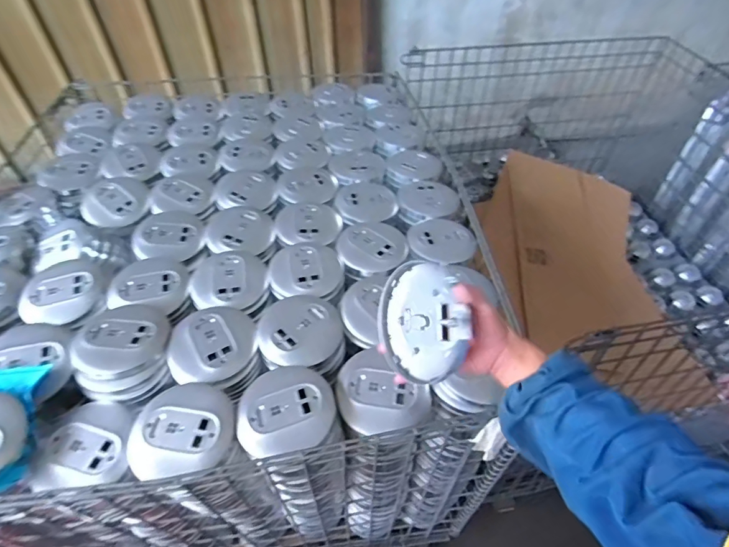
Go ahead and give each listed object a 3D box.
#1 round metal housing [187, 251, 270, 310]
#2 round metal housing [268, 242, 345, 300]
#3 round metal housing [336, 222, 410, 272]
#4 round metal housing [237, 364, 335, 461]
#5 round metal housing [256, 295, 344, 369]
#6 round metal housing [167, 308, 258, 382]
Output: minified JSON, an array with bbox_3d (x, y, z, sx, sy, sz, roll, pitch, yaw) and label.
[{"bbox_3d":[-0.250,0.012,0.774,0.133,0.029,0.123,0,47,0],"label":"round metal housing"},{"bbox_3d":[-0.110,-0.007,0.787,0.133,0.030,0.122,0,47,0],"label":"round metal housing"},{"bbox_3d":[0.016,-0.055,0.840,0.135,0.025,0.114,0,47,0],"label":"round metal housing"},{"bbox_3d":[-0.110,0.191,0.593,0.132,0.021,0.119,-5,47,-4],"label":"round metal housing"},{"bbox_3d":[-0.107,0.094,0.698,0.134,0.026,0.137,0,47,0],"label":"round metal housing"},{"bbox_3d":[-0.245,0.112,0.679,0.135,0.027,0.123,0,47,0],"label":"round metal housing"}]

